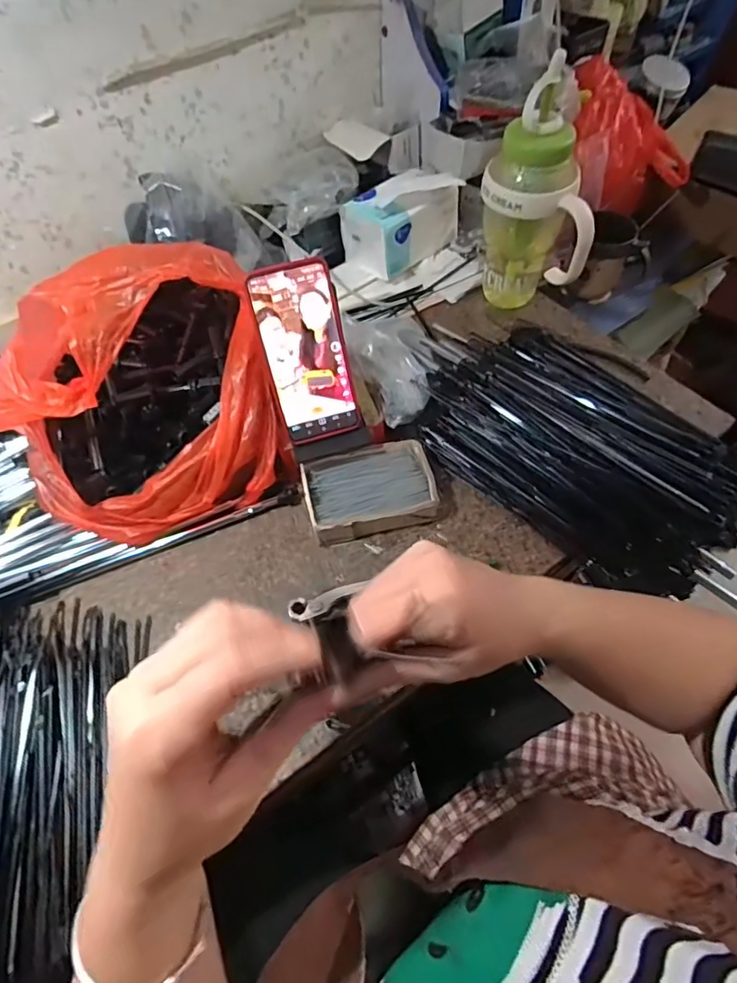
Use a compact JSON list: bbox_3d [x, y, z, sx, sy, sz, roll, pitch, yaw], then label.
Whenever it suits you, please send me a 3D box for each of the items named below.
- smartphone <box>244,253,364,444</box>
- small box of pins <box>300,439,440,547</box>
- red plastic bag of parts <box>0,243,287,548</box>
[{"bbox_3d":[-0.058,-0.129,0.502,0.076,0.165,0.018,-16,26,-6],"label":"smartphone"},{"bbox_3d":[0.002,0.000,0.545,0.129,0.037,0.094,-15,59,-5],"label":"small box of pins"},{"bbox_3d":[-0.224,-0.101,0.521,0.256,0.166,0.227,-24,60,-11],"label":"red plastic bag of parts"}]

